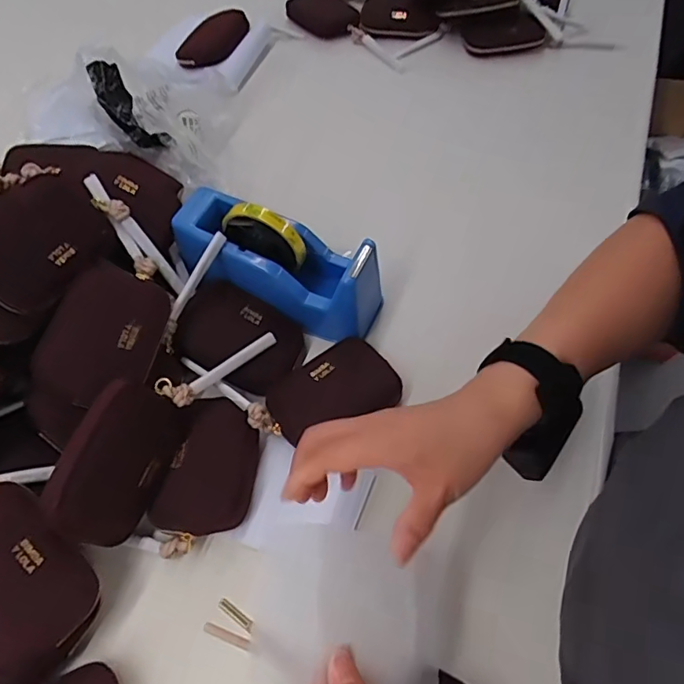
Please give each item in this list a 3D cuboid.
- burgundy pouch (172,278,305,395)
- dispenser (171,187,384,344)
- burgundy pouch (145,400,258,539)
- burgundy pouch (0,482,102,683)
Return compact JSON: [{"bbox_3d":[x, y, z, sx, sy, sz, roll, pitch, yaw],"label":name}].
[{"bbox_3d":[-0.097,-0.007,0.489,0.112,0.027,0.085,21,62,14],"label":"burgundy pouch"},{"bbox_3d":[-0.059,-0.080,0.489,0.211,0.093,0.079,27,63,3],"label":"dispenser"},{"bbox_3d":[-0.106,0.105,0.431,0.071,0.031,0.111,14,60,11],"label":"burgundy pouch"},{"bbox_3d":[-0.232,0.169,0.354,0.094,0.033,0.129,-41,90,-20],"label":"burgundy pouch"}]

